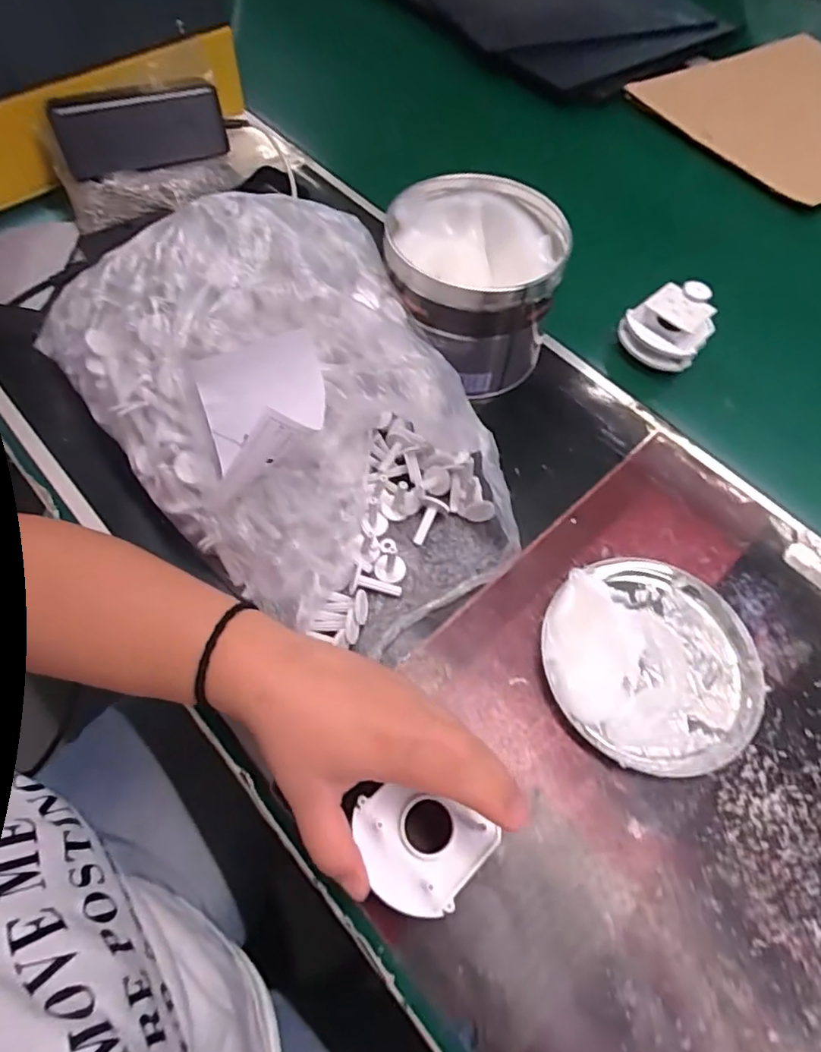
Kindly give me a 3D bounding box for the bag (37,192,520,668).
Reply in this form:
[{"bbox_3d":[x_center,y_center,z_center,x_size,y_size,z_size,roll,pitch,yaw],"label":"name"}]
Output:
[{"bbox_3d":[-0.068,-0.076,0.370,0.199,0.119,0.295,-35,68,-22],"label":"bag"}]

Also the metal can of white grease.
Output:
[{"bbox_3d":[0.045,-0.177,0.443,0.121,0.099,0.123,2,59,-3],"label":"metal can of white grease"}]

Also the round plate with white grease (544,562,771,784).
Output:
[{"bbox_3d":[0.145,0.076,0.349,0.127,0.026,0.126,2,59,-3],"label":"round plate with white grease"}]

